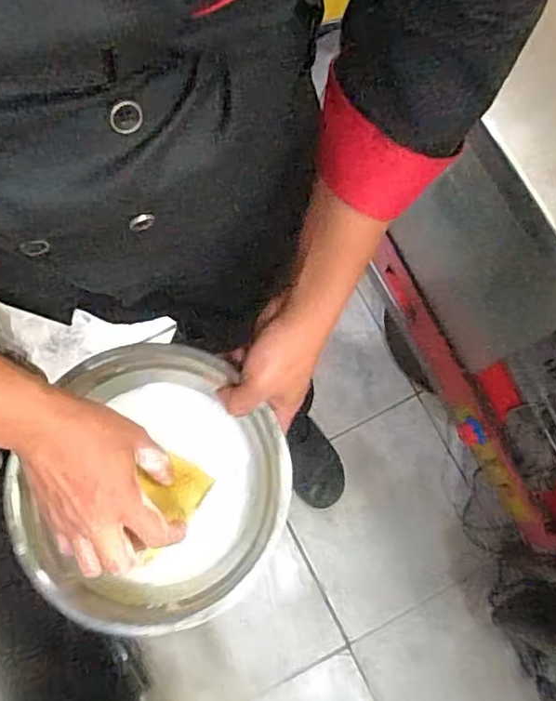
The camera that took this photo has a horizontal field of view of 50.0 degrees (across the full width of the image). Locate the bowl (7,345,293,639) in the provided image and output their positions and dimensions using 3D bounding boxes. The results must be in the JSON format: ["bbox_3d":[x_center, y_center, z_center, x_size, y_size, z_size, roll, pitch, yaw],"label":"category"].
[{"bbox_3d":[-0.100,0.109,0.544,0.217,0.101,0.211,0,78,-1],"label":"bowl"}]

